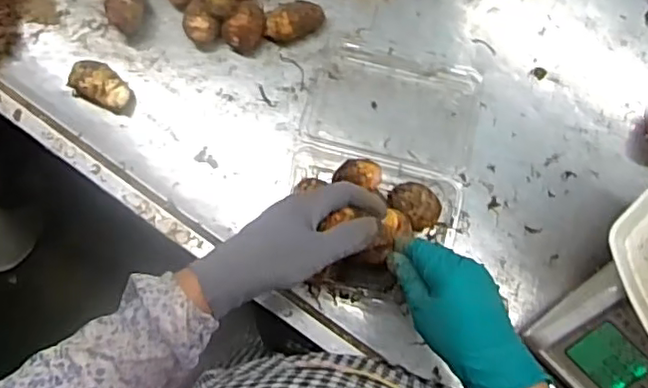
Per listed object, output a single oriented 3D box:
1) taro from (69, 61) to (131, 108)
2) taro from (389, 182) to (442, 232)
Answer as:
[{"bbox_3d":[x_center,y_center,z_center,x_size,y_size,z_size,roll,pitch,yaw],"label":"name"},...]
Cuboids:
[{"bbox_3d":[-0.237,-0.116,0.677,0.062,0.028,0.038,31,80,6],"label":"taro"},{"bbox_3d":[0.091,0.012,0.645,0.052,0.047,0.047,38,81,8],"label":"taro"}]

